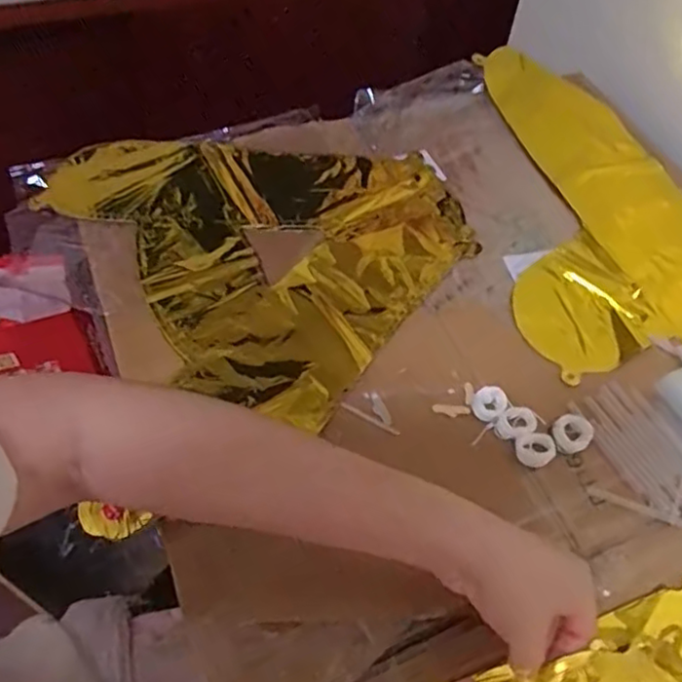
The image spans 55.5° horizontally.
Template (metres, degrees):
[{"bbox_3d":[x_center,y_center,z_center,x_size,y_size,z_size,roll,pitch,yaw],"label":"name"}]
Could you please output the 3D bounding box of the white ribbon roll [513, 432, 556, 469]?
[{"bbox_3d":[0.137,0.077,0.457,0.029,0.006,0.024,-22,60,-17],"label":"white ribbon roll"}]

